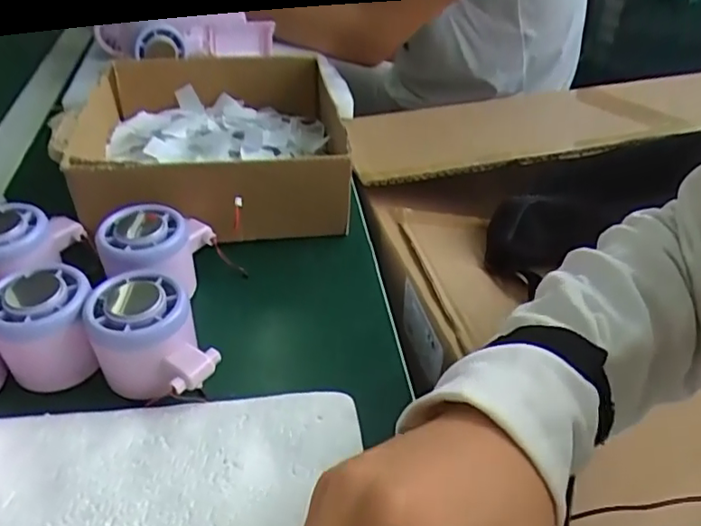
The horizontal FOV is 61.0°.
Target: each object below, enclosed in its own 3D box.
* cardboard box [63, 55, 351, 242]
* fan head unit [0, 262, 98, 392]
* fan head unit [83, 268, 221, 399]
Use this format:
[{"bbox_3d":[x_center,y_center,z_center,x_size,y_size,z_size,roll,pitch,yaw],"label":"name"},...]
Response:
[{"bbox_3d":[-0.112,-0.098,0.500,0.197,0.079,0.196,-4,39,-8],"label":"cardboard box"},{"bbox_3d":[-0.174,0.035,0.341,0.051,0.050,0.054,-13,41,-19],"label":"fan head unit"},{"bbox_3d":[-0.113,0.044,0.334,0.055,0.049,0.071,-20,44,-26],"label":"fan head unit"}]

